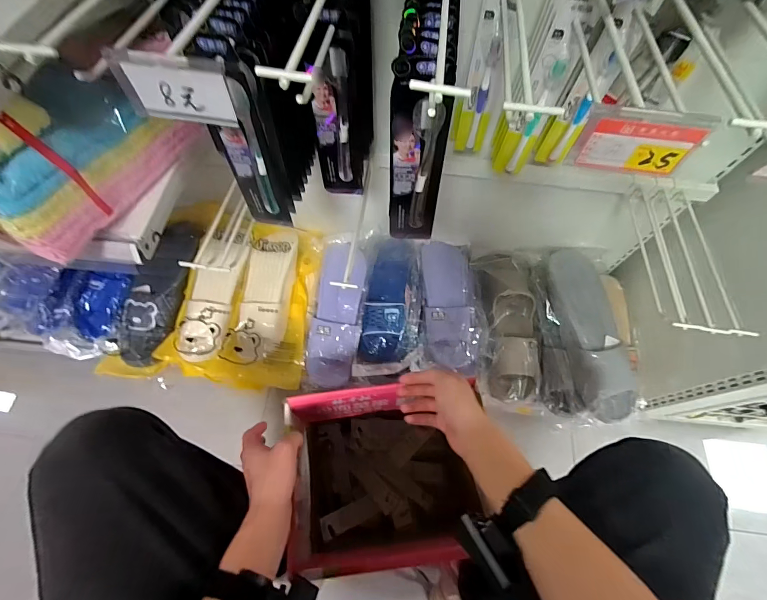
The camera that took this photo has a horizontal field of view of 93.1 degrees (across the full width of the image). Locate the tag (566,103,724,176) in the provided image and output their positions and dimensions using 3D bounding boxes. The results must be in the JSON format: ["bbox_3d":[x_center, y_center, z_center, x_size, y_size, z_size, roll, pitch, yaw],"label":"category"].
[{"bbox_3d":[0.175,-0.109,0.252,0.079,0.045,0.008,7,58,3],"label":"tag"}]

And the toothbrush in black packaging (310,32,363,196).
[{"bbox_3d":[-0.057,-0.211,0.453,0.054,0.208,0.027,-13,66,-7],"label":"toothbrush in black packaging"}]

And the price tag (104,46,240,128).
[{"bbox_3d":[-0.148,-0.150,0.260,0.076,0.047,0.007,5,56,-1],"label":"price tag"}]

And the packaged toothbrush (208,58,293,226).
[{"bbox_3d":[-0.153,-0.162,0.411,0.061,0.201,0.027,18,66,7],"label":"packaged toothbrush"}]

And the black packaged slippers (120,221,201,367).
[{"bbox_3d":[-0.502,-0.027,0.818,0.126,0.058,0.341,3,65,1],"label":"black packaged slippers"}]

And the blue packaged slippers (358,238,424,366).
[{"bbox_3d":[0.025,-0.005,0.844,0.135,0.068,0.305,5,65,1],"label":"blue packaged slippers"}]

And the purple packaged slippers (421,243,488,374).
[{"bbox_3d":[0.163,0.008,0.870,0.140,0.064,0.315,-2,65,-2],"label":"purple packaged slippers"}]

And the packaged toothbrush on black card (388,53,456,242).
[{"bbox_3d":[0.037,-0.142,0.393,0.059,0.211,0.027,1,65,-1],"label":"packaged toothbrush on black card"}]

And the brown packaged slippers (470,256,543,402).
[{"bbox_3d":[0.300,0.051,0.860,0.126,0.075,0.359,-2,65,-2],"label":"brown packaged slippers"}]

